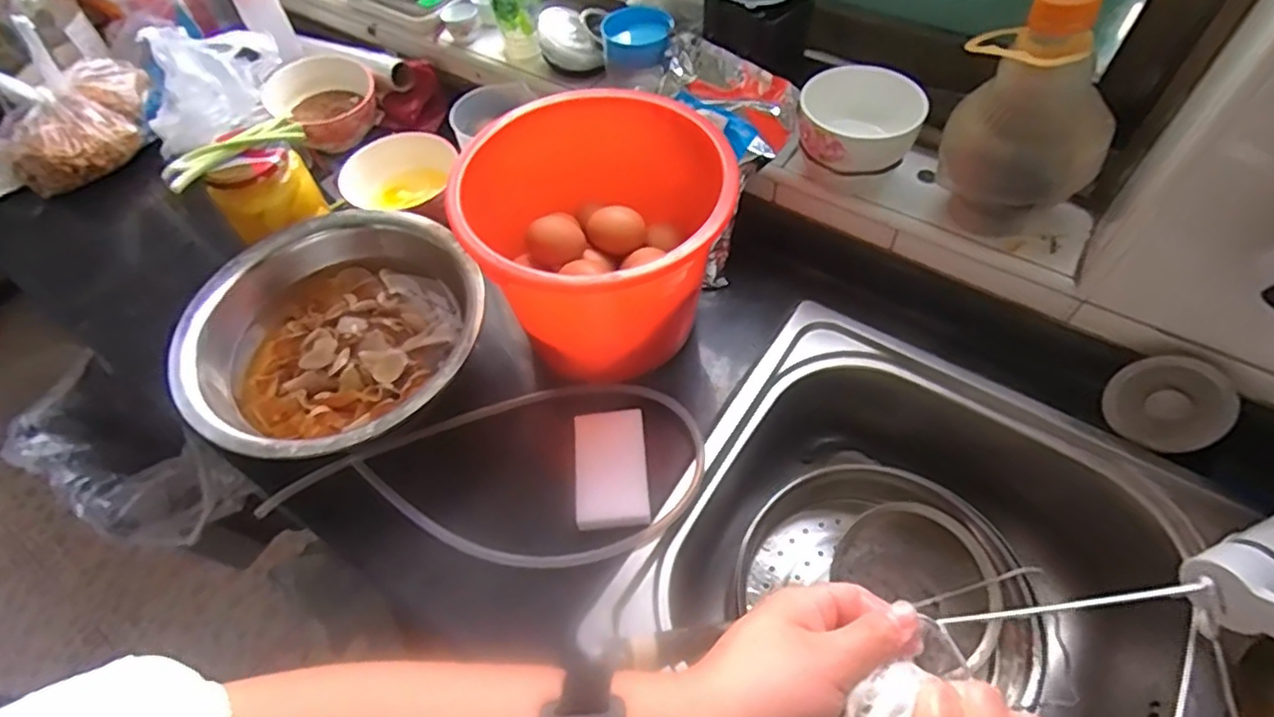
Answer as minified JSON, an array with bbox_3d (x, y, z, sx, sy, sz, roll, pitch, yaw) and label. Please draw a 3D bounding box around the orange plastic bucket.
[{"bbox_3d":[-0.033,-0.106,0.573,0.210,0.159,0.200,-2,56,2],"label":"orange plastic bucket"}]

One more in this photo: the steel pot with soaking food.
[{"bbox_3d":[-0.268,-0.013,0.609,0.248,0.093,0.262,-2,56,2],"label":"steel pot with soaking food"}]

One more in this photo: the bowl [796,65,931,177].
[{"bbox_3d":[0.196,-0.212,0.577,0.096,0.049,0.096,-2,56,2],"label":"bowl"}]

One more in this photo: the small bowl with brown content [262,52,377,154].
[{"bbox_3d":[-0.388,-0.327,0.827,0.115,0.065,0.123,-2,56,2],"label":"small bowl with brown content"}]

